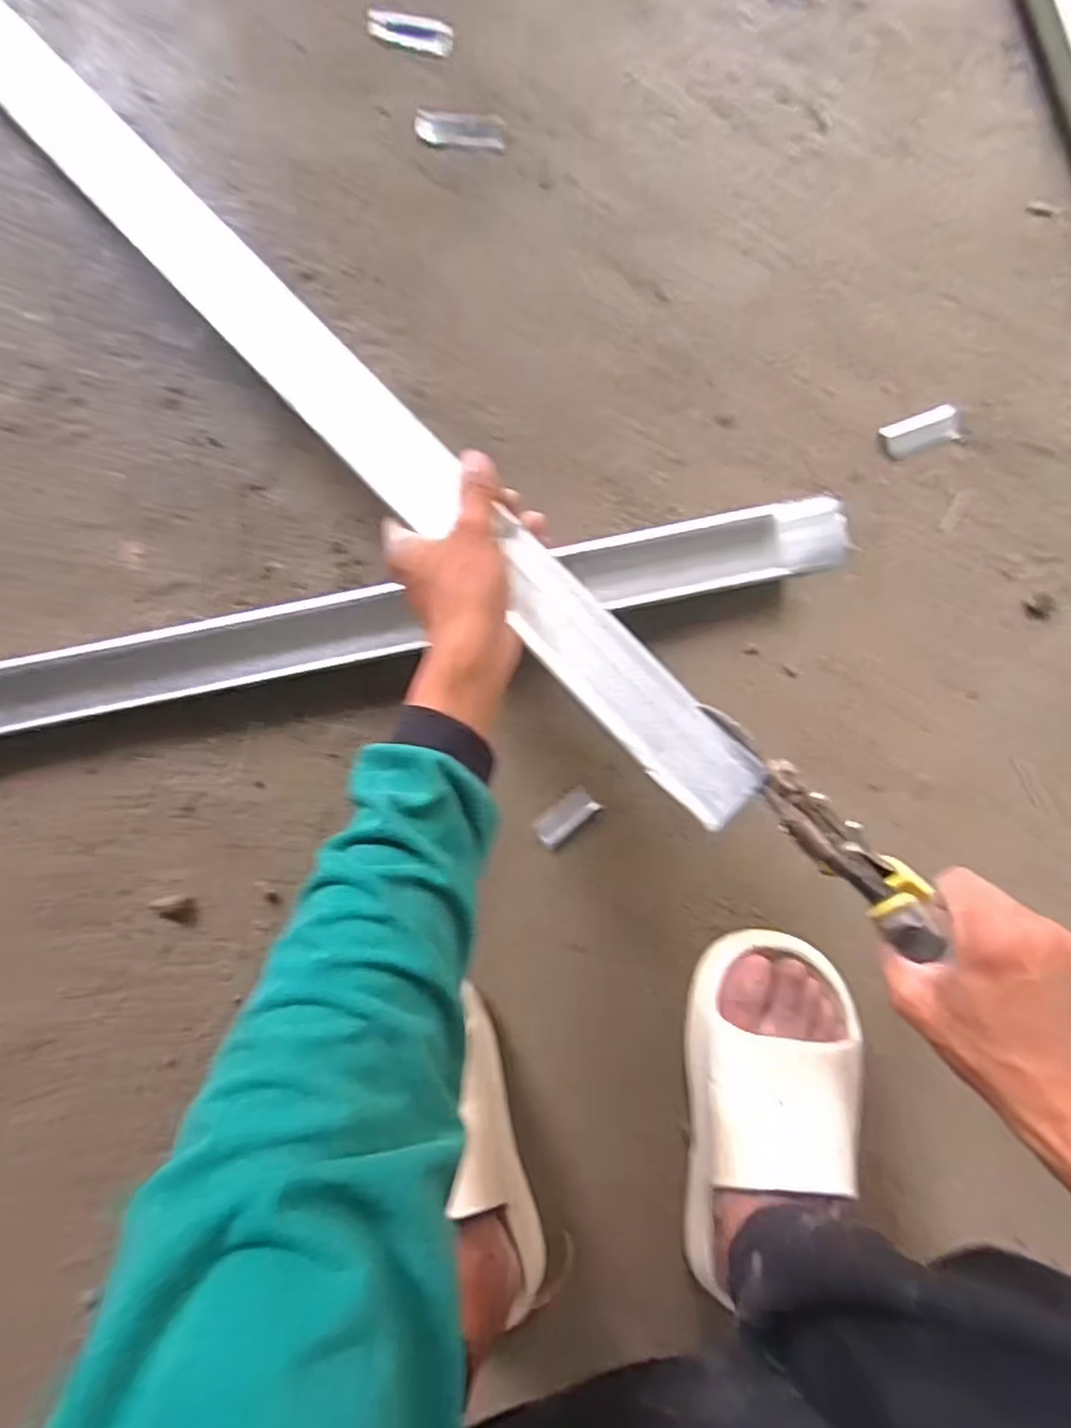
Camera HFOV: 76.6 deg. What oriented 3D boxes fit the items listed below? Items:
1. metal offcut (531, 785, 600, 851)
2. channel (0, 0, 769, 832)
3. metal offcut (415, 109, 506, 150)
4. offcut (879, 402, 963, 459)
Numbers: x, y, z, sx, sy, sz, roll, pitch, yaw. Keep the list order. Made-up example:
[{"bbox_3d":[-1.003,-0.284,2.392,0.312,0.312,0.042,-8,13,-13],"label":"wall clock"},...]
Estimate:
[{"bbox_3d":[0.023,0.076,0.502,0.048,0.020,0.025,-38,93,2],"label":"metal offcut"},{"bbox_3d":[-0.121,-0.191,0.404,0.056,0.024,0.669,-44,86,2],"label":"channel"},{"bbox_3d":[-0.052,-0.408,0.471,0.060,0.004,0.026,2,93,-1],"label":"metal offcut"},{"bbox_3d":[0.275,-0.200,0.482,0.054,0.006,0.024,-20,93,1],"label":"offcut"}]

